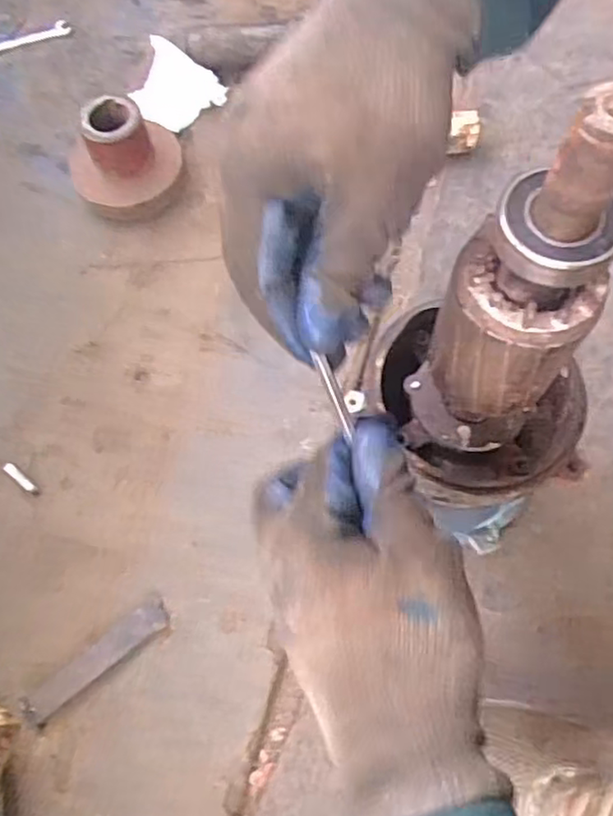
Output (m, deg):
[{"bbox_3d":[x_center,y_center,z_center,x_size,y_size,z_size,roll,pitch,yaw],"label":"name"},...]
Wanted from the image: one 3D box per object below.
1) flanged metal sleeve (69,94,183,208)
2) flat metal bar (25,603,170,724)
[{"bbox_3d":[-0.192,-0.269,0.662,0.113,0.089,0.112,-1,67,1],"label":"flanged metal sleeve"},{"bbox_3d":[-0.165,0.199,0.510,0.122,0.006,0.027,-35,71,-12],"label":"flat metal bar"}]

